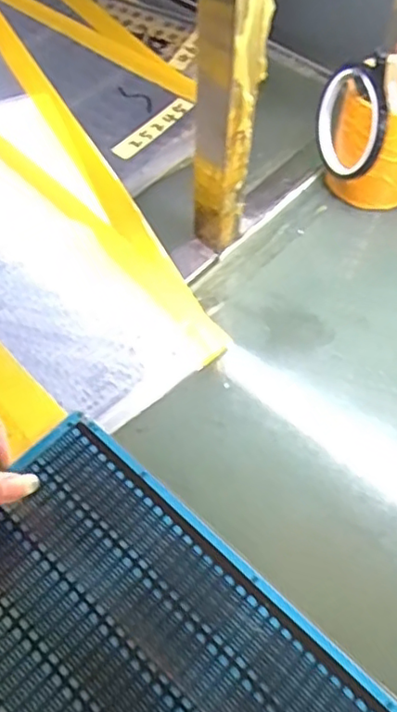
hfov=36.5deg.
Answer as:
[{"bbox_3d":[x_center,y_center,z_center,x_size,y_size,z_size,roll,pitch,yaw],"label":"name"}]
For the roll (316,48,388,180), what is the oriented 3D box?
[{"bbox_3d":[0.129,-0.204,0.519,0.029,0.095,0.096,-9,17,-19],"label":"roll"}]

